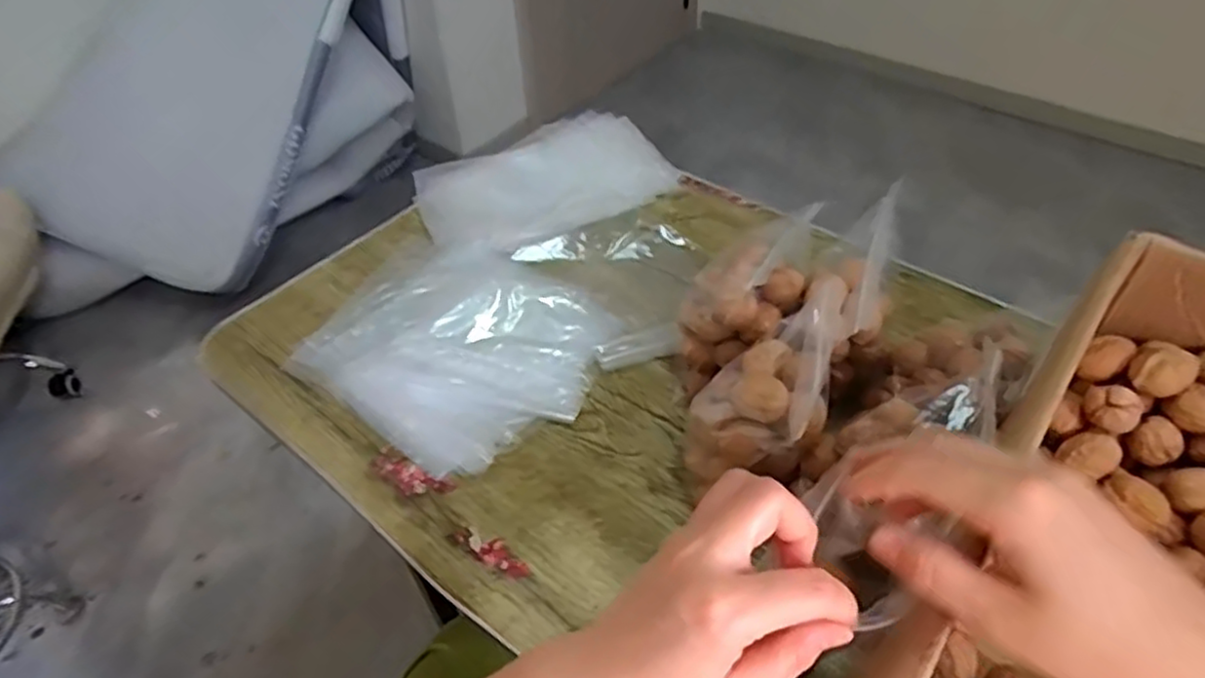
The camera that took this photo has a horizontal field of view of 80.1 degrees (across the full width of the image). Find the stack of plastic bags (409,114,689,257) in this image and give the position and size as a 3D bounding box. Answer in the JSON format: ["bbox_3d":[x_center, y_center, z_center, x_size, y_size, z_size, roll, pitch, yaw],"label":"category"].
[{"bbox_3d":[-0.071,-0.188,0.836,0.282,0.035,0.196,-24,50,-20],"label":"stack of plastic bags"}]

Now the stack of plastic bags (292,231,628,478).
[{"bbox_3d":[-0.139,-0.001,0.684,0.268,0.014,0.226,28,53,26],"label":"stack of plastic bags"}]

